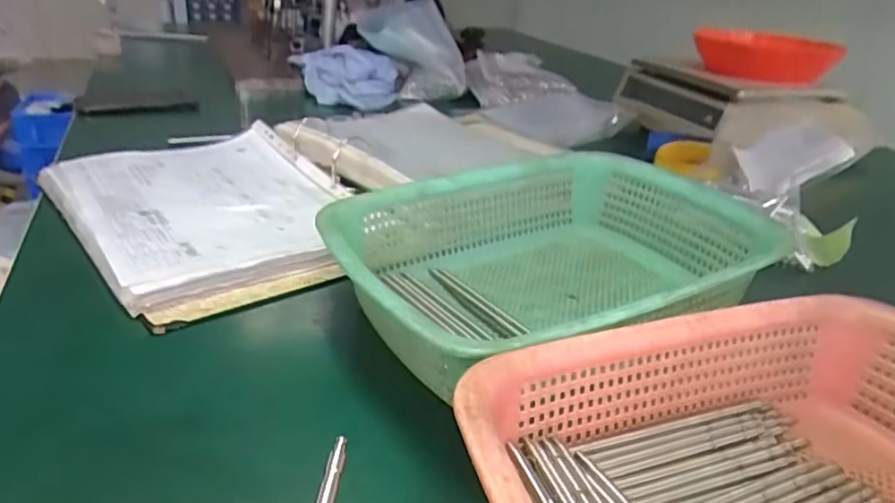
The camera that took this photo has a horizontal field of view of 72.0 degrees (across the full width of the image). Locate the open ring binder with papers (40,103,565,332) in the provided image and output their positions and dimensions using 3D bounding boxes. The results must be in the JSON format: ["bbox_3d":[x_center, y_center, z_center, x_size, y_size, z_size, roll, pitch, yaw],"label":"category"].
[{"bbox_3d":[-0.220,-0.042,0.585,0.237,0.037,0.308,-18,34,-38],"label":"open ring binder with papers"}]

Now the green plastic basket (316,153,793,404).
[{"bbox_3d":[0.076,0.014,0.452,0.306,0.089,0.226,-9,30,-25],"label":"green plastic basket"}]

